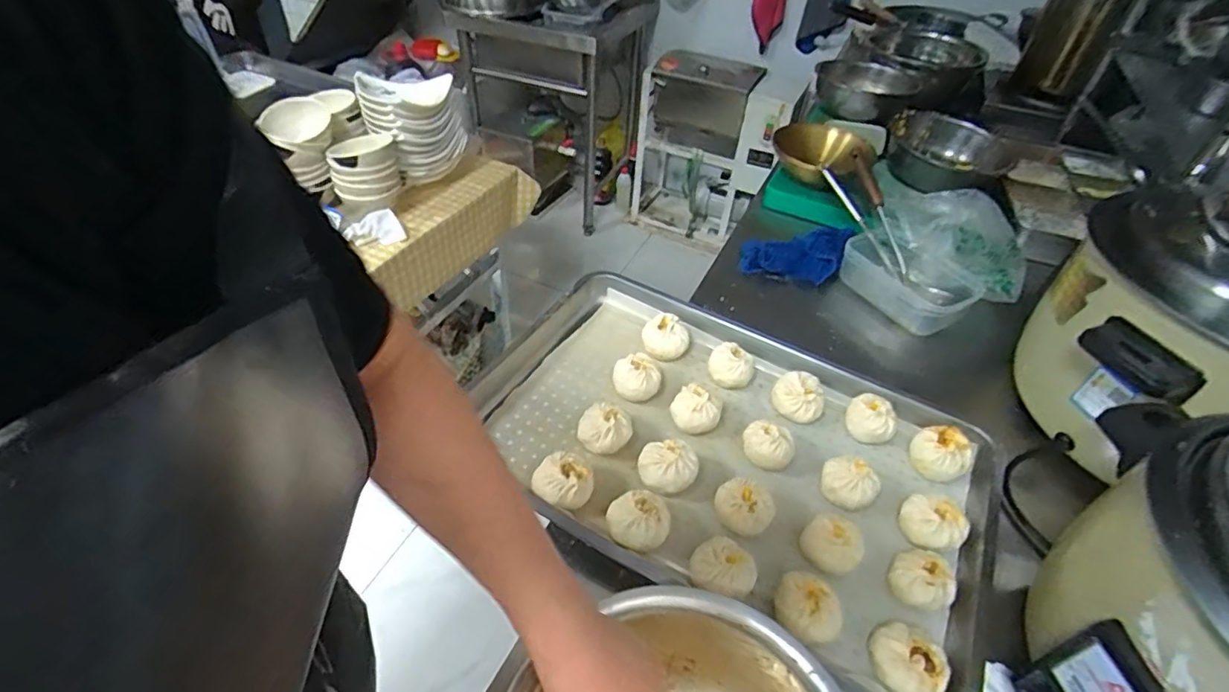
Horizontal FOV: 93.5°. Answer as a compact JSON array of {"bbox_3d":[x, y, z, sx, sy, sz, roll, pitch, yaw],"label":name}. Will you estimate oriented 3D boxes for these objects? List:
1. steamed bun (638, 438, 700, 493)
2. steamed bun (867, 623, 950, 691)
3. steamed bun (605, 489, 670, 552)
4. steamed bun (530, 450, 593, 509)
[{"bbox_3d":[0.059,0.139,0.656,0.067,0.046,0.058,-3,45,-10],"label":"steamed bun"},{"bbox_3d":[0.261,0.285,0.520,0.058,0.039,0.065,-21,49,-25],"label":"steamed bun"},{"bbox_3d":[0.024,0.185,0.604,0.063,0.047,0.054,16,45,9],"label":"steamed bun"},{"bbox_3d":[-0.056,0.152,0.635,0.062,0.044,0.059,4,44,-4],"label":"steamed bun"}]

